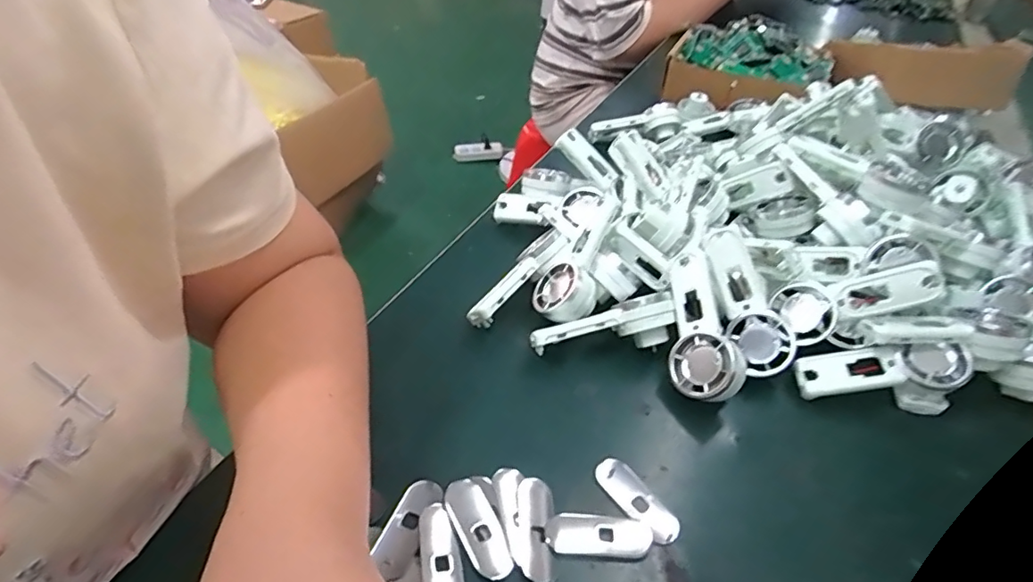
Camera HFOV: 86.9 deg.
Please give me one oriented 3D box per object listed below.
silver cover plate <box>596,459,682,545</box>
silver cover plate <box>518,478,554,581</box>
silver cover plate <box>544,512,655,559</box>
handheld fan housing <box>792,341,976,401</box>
[{"bbox_3d":[0.062,0.107,0.281,0.019,0.005,0.051,-23,49,-27],"label":"silver cover plate"},{"bbox_3d":[0.010,0.116,0.267,0.017,0.004,0.049,3,43,-3],"label":"silver cover plate"},{"bbox_3d":[0.040,0.119,0.266,0.050,0.004,0.020,7,43,3],"label":"silver cover plate"},{"bbox_3d":[0.217,0.050,0.327,0.092,0.025,0.027,-8,41,11],"label":"handheld fan housing"}]

